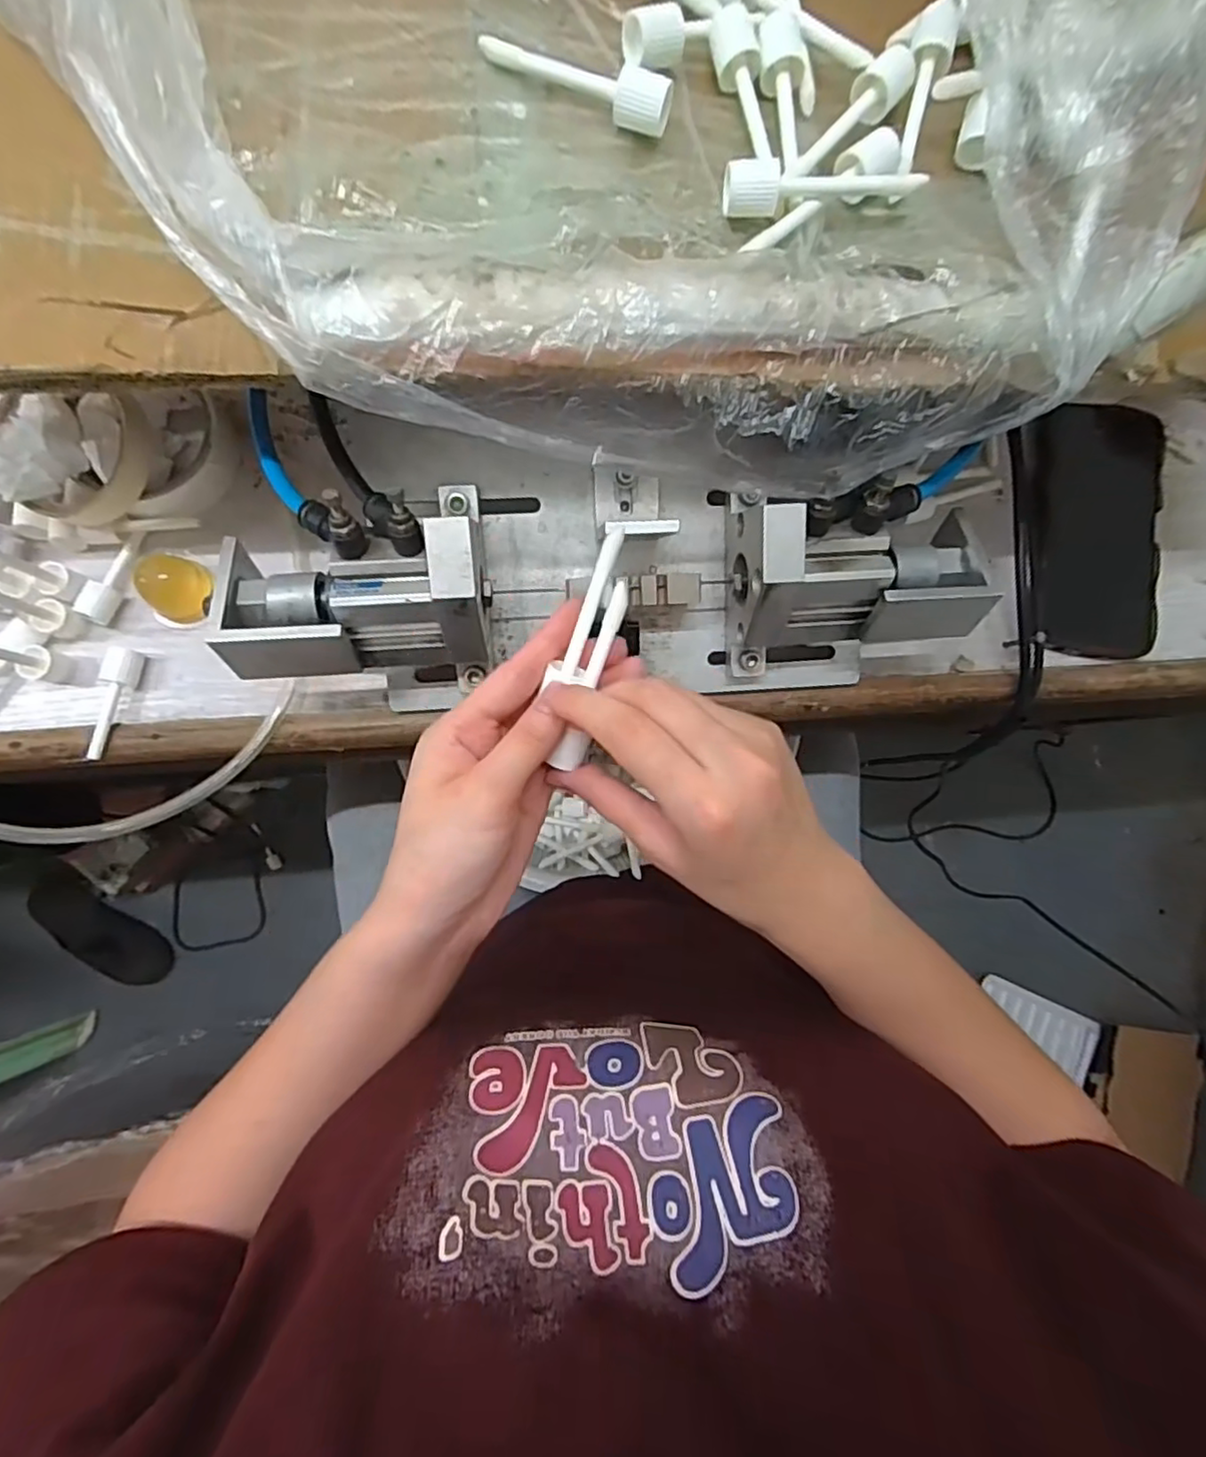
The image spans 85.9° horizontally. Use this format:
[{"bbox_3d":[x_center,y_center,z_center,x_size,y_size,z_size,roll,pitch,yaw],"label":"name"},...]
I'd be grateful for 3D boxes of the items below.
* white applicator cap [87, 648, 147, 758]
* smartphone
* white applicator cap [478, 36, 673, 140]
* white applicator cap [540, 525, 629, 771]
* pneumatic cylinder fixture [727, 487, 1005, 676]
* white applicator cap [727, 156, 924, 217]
[{"bbox_3d":[-0.280,-0.015,0.368,0.015,0.014,0.064,17,85,-3],"label":"white applicator cap"},{"bbox_3d":[0.326,-0.131,0.427,0.081,0.013,0.164,5,85,-4],"label":"smartphone"},{"bbox_3d":[-0.011,-0.268,0.265,0.082,0.018,0.015,26,84,-2],"label":"white applicator cap"},{"bbox_3d":[-0.008,-0.033,0.272,0.023,0.013,0.100,13,103,-3],"label":"white applicator cap"},{"bbox_3d":[0.132,-0.082,0.344,0.130,0.079,0.091,-8,86,-5],"label":"pneumatic cylinder fixture"},{"bbox_3d":[0.090,-0.226,0.270,0.083,0.014,0.019,-12,87,-5],"label":"white applicator cap"}]

